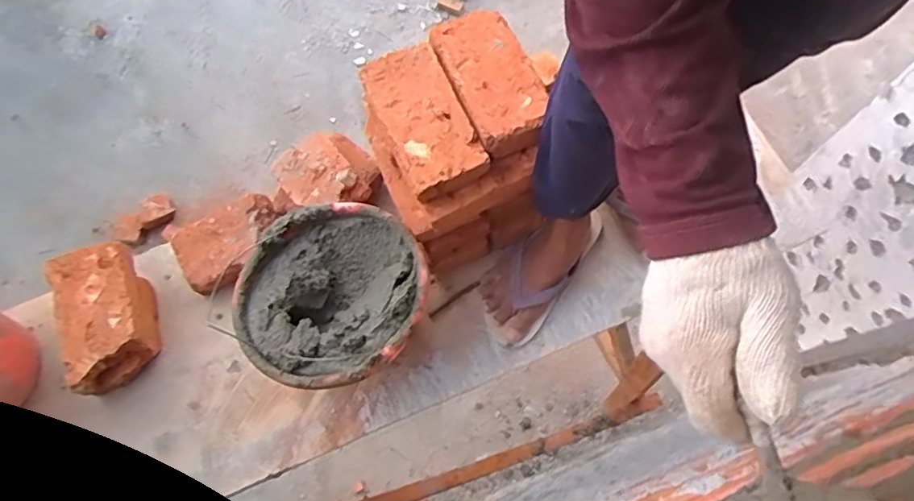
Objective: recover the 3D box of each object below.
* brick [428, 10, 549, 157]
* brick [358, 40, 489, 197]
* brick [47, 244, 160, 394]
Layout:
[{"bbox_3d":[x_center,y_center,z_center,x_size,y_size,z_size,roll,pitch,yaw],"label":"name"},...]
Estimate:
[{"bbox_3d":[0.043,-0.217,0.754,0.099,0.046,0.184,-23,71,-5],"label":"brick"},{"bbox_3d":[-0.046,-0.159,0.750,0.103,0.063,0.186,-25,71,-6],"label":"brick"},{"bbox_3d":[-0.493,0.098,0.849,0.106,0.103,0.187,-19,71,-4],"label":"brick"}]

